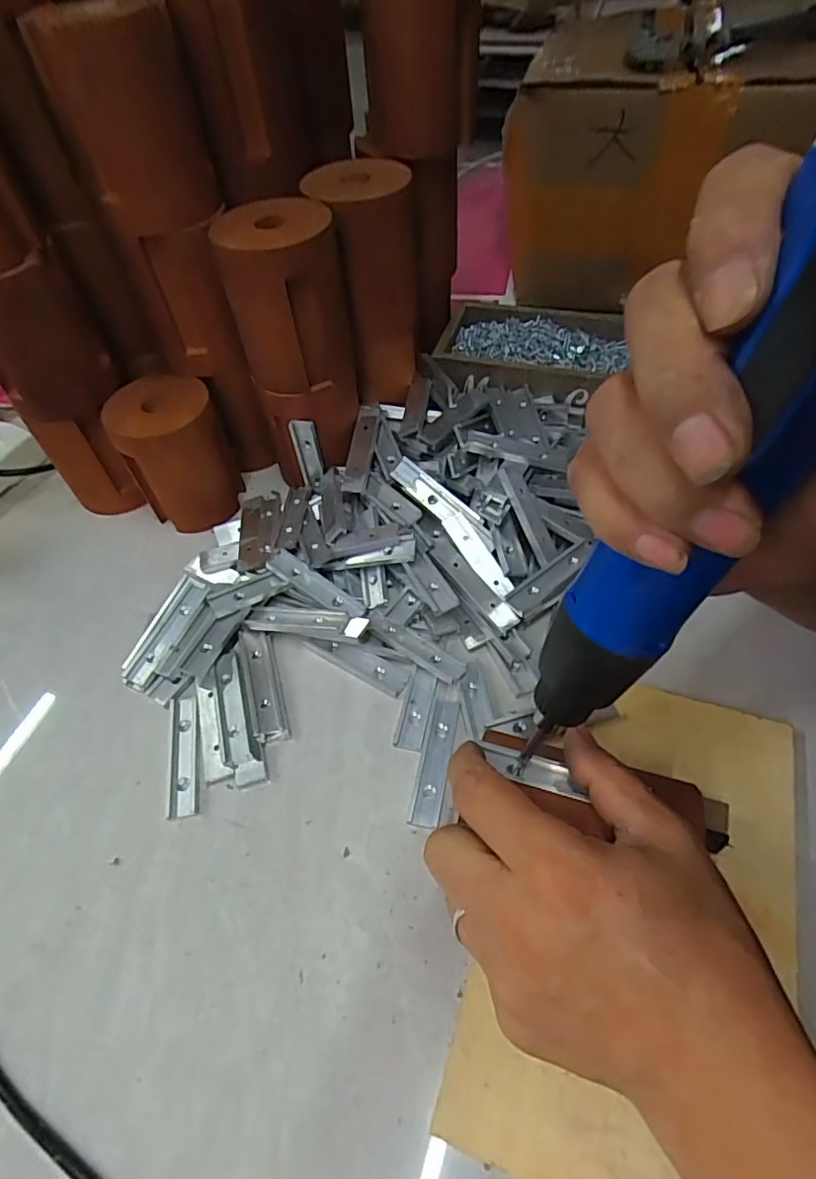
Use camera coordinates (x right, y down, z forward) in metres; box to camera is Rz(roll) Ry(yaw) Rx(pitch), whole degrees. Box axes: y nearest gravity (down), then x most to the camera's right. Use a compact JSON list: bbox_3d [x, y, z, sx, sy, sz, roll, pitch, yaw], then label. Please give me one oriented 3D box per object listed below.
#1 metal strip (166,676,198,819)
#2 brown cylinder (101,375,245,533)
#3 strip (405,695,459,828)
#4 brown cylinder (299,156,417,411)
[{"bbox_3d":[-0.143,0.100,0.369,0.018,0.004,0.086,-13,53,-5],"label":"metal strip"},{"bbox_3d":[-0.182,-0.107,0.468,0.078,0.101,0.074,-24,55,-13],"label":"brown cylinder"},{"bbox_3d":[0.017,0.102,0.353,0.017,0.004,0.078,7,54,11],"label":"strip"},{"bbox_3d":[-0.028,-0.241,0.458,0.078,0.143,0.065,-31,58,-18],"label":"brown cylinder"}]

